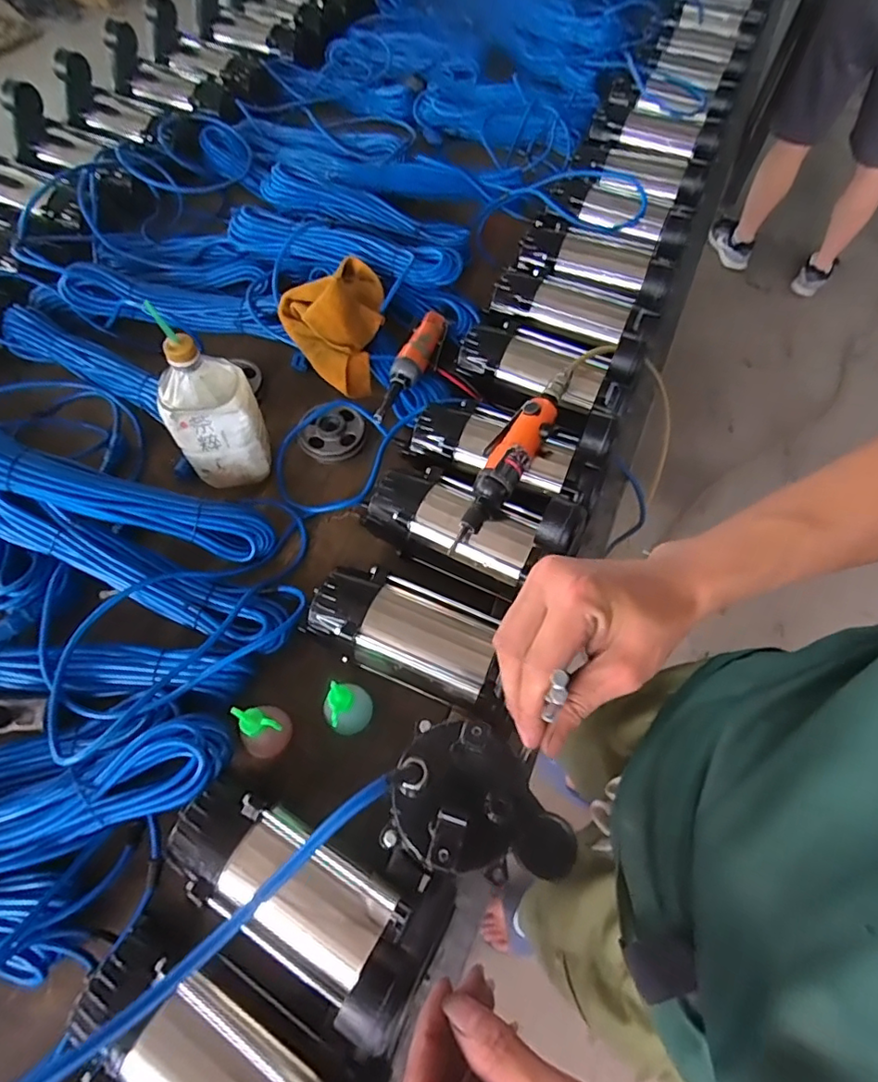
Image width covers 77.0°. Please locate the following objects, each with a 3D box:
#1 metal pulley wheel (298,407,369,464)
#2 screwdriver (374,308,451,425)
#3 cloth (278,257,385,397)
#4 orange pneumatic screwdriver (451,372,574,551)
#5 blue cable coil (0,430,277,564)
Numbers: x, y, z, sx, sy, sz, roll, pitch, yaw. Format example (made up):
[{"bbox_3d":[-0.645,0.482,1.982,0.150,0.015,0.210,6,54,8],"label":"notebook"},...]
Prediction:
[{"bbox_3d":[-0.143,-0.144,0.740,0.084,0.014,0.081,21,75,1],"label":"metal pulley wheel"},{"bbox_3d":[-0.033,-0.241,0.741,0.045,0.036,0.223,15,62,7],"label":"screwdriver"},{"bbox_3d":[-0.154,-0.313,0.781,0.141,0.078,0.201,4,62,2],"label":"cloth"},{"bbox_3d":[0.082,-0.098,0.622,0.056,0.053,0.245,27,64,13],"label":"orange pneumatic screwdriver"},{"bbox_3d":[-0.354,-0.054,0.592,0.349,0.038,0.061,19,59,-23],"label":"blue cable coil"}]

